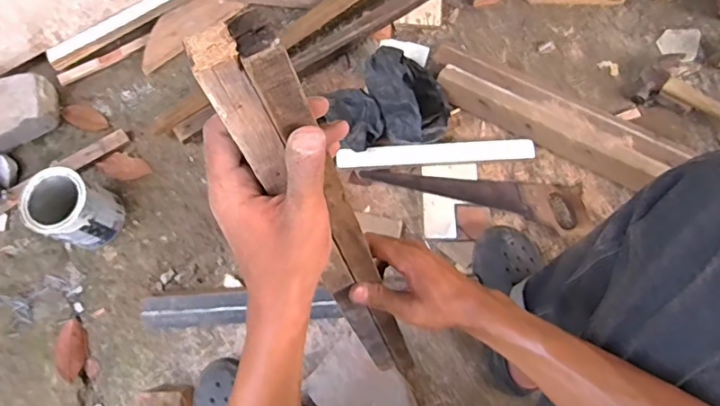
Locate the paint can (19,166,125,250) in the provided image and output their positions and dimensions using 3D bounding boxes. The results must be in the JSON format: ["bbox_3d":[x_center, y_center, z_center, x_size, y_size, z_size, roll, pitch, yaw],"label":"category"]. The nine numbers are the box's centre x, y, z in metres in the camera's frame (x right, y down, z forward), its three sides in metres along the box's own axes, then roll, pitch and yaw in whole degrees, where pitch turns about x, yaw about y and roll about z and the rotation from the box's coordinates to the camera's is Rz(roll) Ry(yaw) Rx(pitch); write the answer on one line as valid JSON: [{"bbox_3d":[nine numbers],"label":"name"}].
[{"bbox_3d":[-0.491,0.013,0.892,0.121,0.117,0.111,18,73,6],"label":"paint can"}]

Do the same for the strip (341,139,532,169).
[{"bbox_3d":[0.139,-0.090,0.952,0.353,0.014,0.038,-3,84,0],"label":"strip"}]

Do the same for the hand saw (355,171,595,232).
[{"bbox_3d":[0.211,-0.026,0.946,0.413,0.017,0.078,11,72,3],"label":"hand saw"}]

